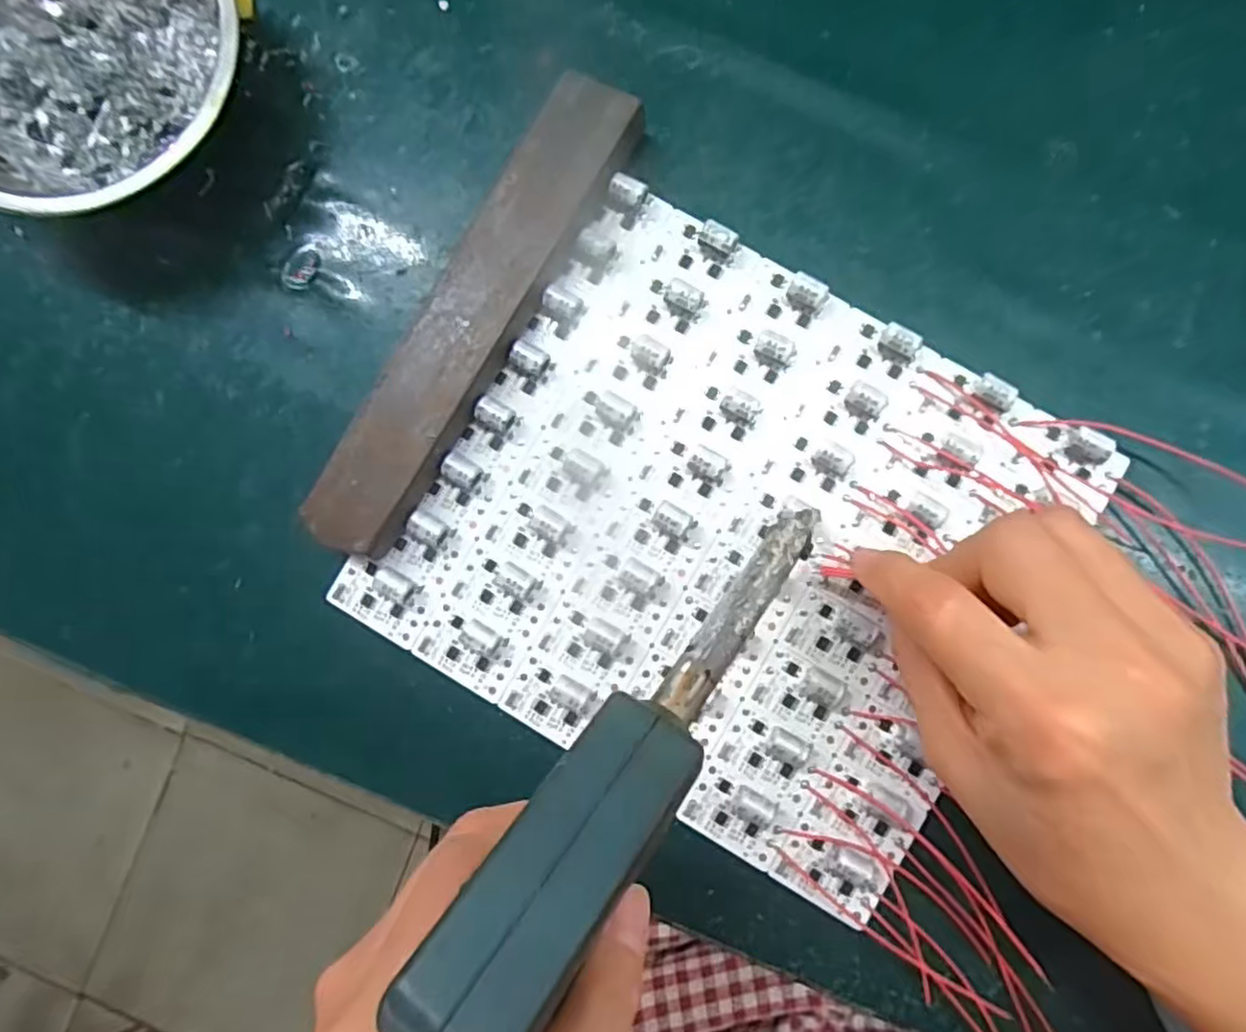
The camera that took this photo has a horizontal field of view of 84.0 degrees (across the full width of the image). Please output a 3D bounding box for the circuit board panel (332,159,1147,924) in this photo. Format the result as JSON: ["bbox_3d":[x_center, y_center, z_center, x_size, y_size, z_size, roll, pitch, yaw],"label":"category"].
[{"bbox_3d":[0.041,0.007,0.262,0.220,0.012,0.201,31,88,4],"label":"circuit board panel"}]

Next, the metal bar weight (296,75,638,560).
[{"bbox_3d":[-0.057,-0.076,0.265,0.038,0.019,0.195,31,88,4],"label":"metal bar weight"}]

